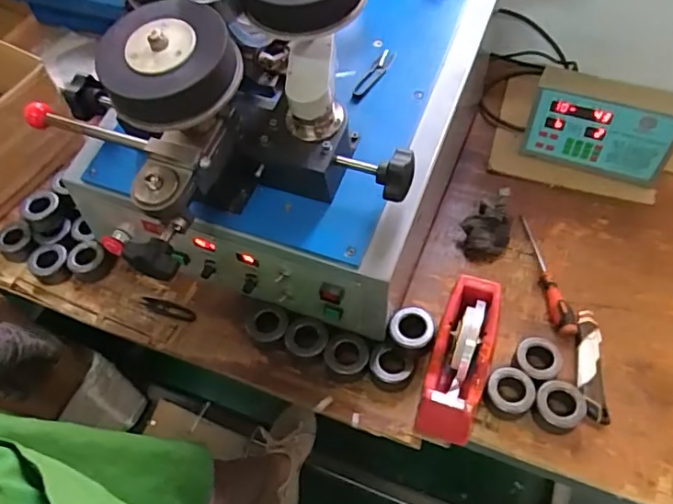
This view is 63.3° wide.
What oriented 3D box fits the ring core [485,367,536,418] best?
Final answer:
[{"bbox_3d":[0.230,0.187,0.725,0.058,0.041,0.059,-2,54,3],"label":"ring core"}]

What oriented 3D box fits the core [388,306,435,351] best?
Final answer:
[{"bbox_3d":[0.102,0.104,0.737,0.060,0.020,0.055,-3,69,8],"label":"core"}]

